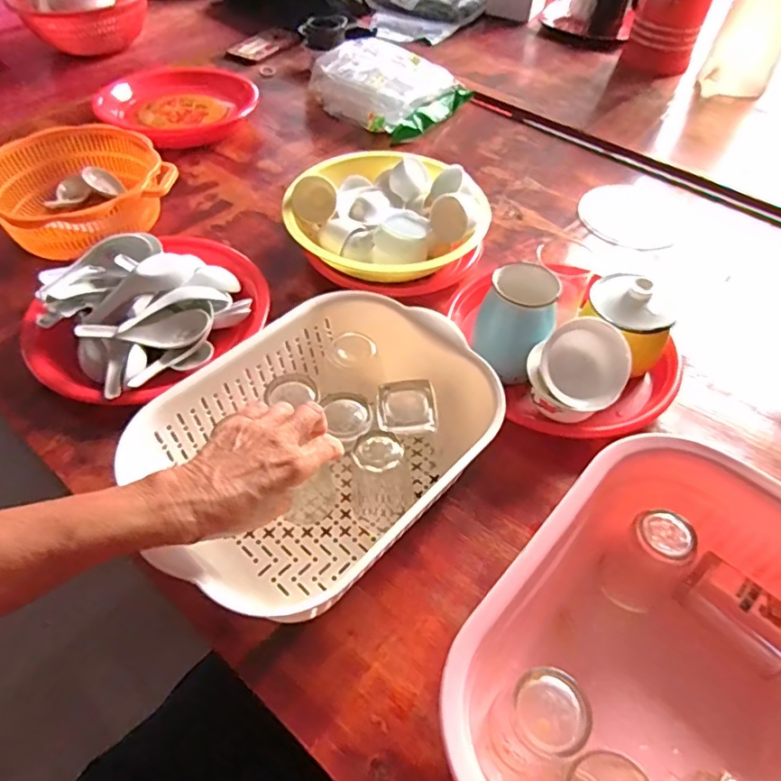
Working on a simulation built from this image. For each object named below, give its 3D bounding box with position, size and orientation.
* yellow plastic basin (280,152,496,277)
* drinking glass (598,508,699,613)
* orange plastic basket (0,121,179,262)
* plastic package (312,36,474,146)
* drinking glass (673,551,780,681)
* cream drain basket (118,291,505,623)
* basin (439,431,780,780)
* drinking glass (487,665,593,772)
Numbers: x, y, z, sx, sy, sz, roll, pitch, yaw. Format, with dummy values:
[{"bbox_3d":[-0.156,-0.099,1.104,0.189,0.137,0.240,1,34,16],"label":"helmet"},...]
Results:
[{"bbox_3d":[-0.007,-0.233,0.716,0.246,0.080,0.232,-19,59,-5],"label":"yellow plastic basin"},{"bbox_3d":[0.202,0.137,0.439,0.045,0.089,0.050,-27,57,-22],"label":"drinking glass"},{"bbox_3d":[-0.416,-0.263,0.741,0.212,0.082,0.228,-33,60,-26],"label":"orange plastic basket"},{"bbox_3d":[-0.004,-0.543,0.976,0.226,0.067,0.201,32,57,21],"label":"plastic package"},{"bbox_3d":[0.266,0.171,0.428,0.082,0.053,0.048,35,58,23],"label":"drinking glass"},{"bbox_3d":[-0.058,0.054,0.486,0.221,0.106,0.301,37,59,24],"label":"cream drain basket"},{"bbox_3d":[0.187,0.192,0.370,0.231,0.114,0.293,36,58,24],"label":"basin"},{"bbox_3d":[0.095,0.218,0.365,0.048,0.079,0.047,-8,52,-9],"label":"drinking glass"}]

